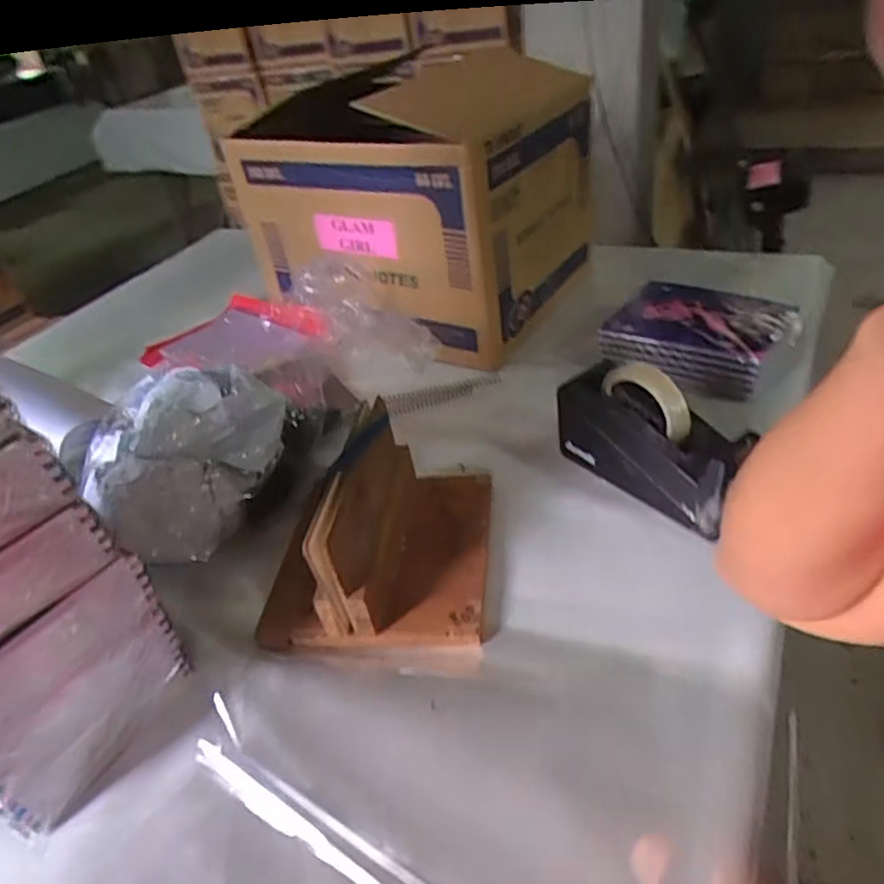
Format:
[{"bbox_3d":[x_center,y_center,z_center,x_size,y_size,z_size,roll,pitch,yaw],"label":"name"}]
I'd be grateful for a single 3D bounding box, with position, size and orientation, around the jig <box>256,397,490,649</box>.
[{"bbox_3d":[-0.057,0.070,0.623,0.193,0.127,0.218,0,36,10],"label":"jig"}]

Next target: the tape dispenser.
[{"bbox_3d":[0.206,-0.001,0.663,0.079,0.111,0.193,-26,40,-21],"label":"tape dispenser"}]

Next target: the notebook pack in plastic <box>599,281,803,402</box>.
[{"bbox_3d":[0.327,-0.140,0.864,0.202,0.073,0.167,20,44,33],"label":"notebook pack in plastic"}]

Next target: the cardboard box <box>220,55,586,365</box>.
[{"bbox_3d":[-0.038,-0.349,1.015,0.437,0.324,0.349,15,43,29],"label":"cardboard box"}]

